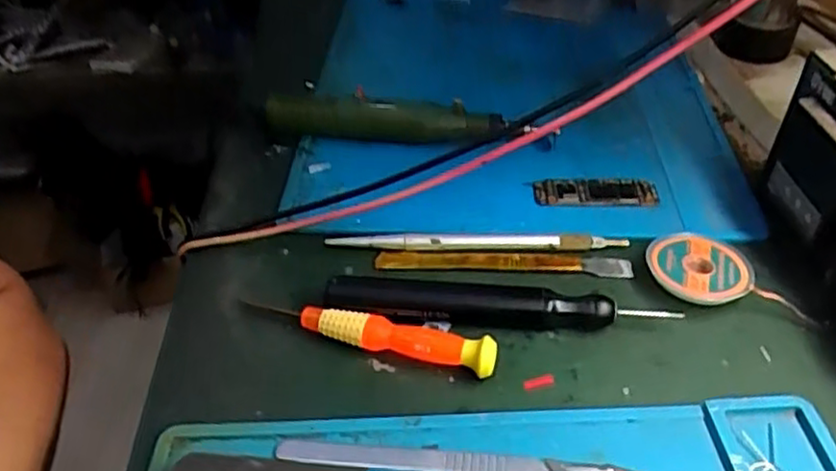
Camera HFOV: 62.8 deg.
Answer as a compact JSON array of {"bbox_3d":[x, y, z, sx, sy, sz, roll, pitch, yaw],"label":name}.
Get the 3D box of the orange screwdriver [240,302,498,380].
[{"bbox_3d":[-0.021,0.041,0.287,0.108,0.015,0.012,12,42,15],"label":"orange screwdriver"}]

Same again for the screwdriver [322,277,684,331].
[{"bbox_3d":[0.033,0.029,0.296,0.145,0.018,0.018,-1,40,1],"label":"screwdriver"}]

